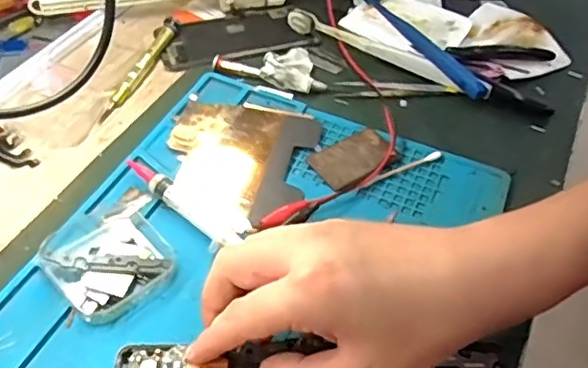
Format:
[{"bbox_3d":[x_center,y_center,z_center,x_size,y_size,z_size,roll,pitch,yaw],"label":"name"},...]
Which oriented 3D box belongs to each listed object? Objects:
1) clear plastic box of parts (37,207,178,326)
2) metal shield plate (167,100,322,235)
[{"bbox_3d":[-0.109,0.042,0.357,0.063,0.015,0.068,-33,58,-30],"label":"clear plastic box of parts"},{"bbox_3d":[-0.040,-0.018,0.422,0.098,0.008,0.116,12,48,6],"label":"metal shield plate"}]

